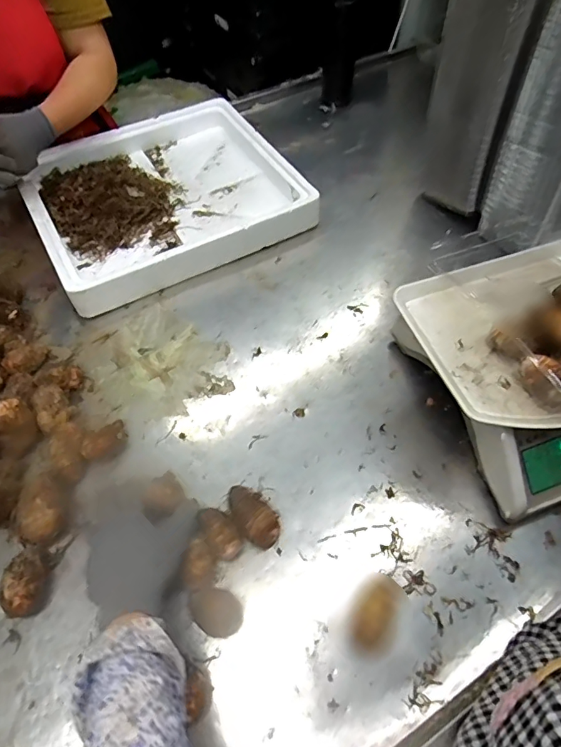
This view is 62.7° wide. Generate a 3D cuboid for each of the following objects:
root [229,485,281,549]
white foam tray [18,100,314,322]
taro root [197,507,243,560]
[{"bbox_3d":[-0.031,0.163,0.524,0.042,0.034,0.070,-38,64,-22],"label":"root"},{"bbox_3d":[-0.214,-0.325,0.830,0.436,0.063,0.396,-28,61,-16],"label":"white foam tray"},{"bbox_3d":[-0.065,0.180,0.512,0.033,0.038,0.057,-32,62,-19],"label":"taro root"}]

